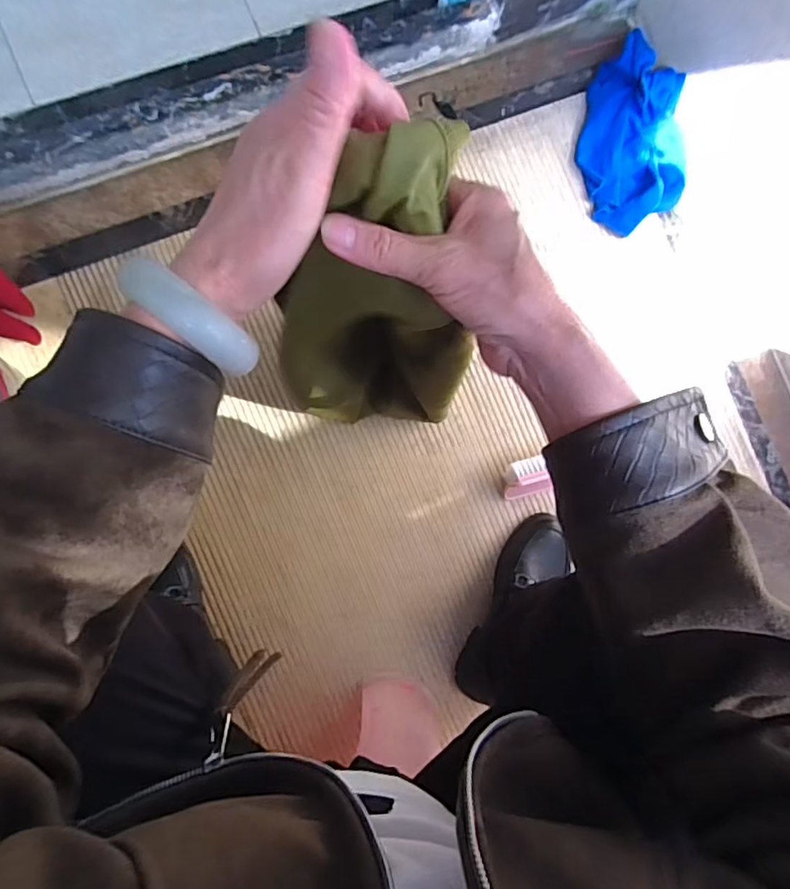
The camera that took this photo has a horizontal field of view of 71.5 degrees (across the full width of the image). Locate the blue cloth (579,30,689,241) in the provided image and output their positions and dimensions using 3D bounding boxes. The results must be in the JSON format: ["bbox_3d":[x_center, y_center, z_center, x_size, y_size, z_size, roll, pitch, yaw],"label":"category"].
[{"bbox_3d":[0.340,-0.433,0.769,0.154,0.051,0.278,8,84,-5],"label":"blue cloth"}]

